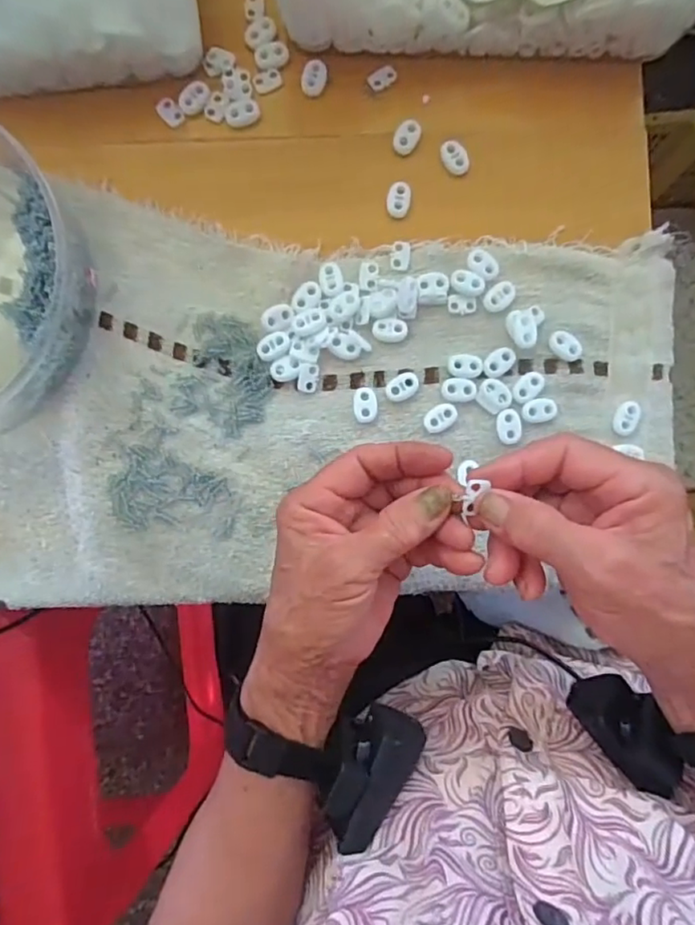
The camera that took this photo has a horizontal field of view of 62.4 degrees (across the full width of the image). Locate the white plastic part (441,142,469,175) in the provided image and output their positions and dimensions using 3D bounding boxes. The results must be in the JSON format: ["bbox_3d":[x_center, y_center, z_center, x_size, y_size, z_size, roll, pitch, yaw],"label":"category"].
[{"bbox_3d":[0.071,-0.201,0.380,0.015,0.006,0.023,-37,91,-1],"label":"white plastic part"}]

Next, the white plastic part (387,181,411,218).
[{"bbox_3d":[0.034,-0.173,0.380,0.015,0.008,0.023,10,89,-1],"label":"white plastic part"}]

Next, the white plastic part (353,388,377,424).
[{"bbox_3d":[0.011,-0.037,0.370,0.016,0.007,0.023,-7,90,-1],"label":"white plastic part"}]

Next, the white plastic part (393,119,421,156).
[{"bbox_3d":[0.039,-0.216,0.379,0.015,0.006,0.022,29,89,-1],"label":"white plastic part"}]

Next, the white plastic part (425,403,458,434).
[{"bbox_3d":[0.060,-0.029,0.370,0.022,0.004,0.015,-38,91,-1],"label":"white plastic part"}]

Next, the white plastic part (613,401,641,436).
[{"bbox_3d":[0.182,-0.029,0.374,0.014,0.006,0.022,18,89,-1],"label":"white plastic part"}]

